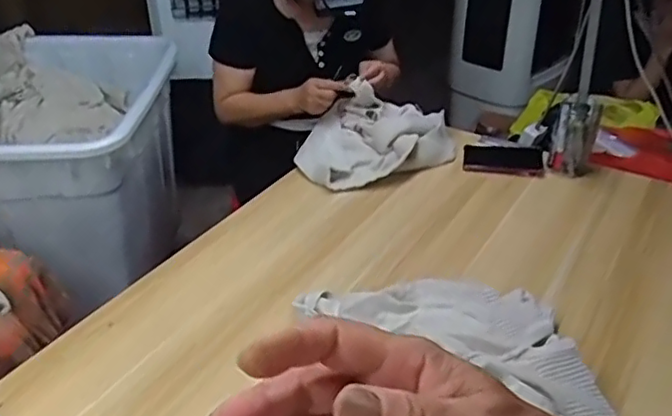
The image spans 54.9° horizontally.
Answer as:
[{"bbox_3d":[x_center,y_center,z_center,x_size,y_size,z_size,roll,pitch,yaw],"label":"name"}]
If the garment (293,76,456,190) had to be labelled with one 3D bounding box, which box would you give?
[{"bbox_3d":[0.085,-0.171,1.369,0.345,0.130,0.202,-14,36,-20],"label":"garment"}]

